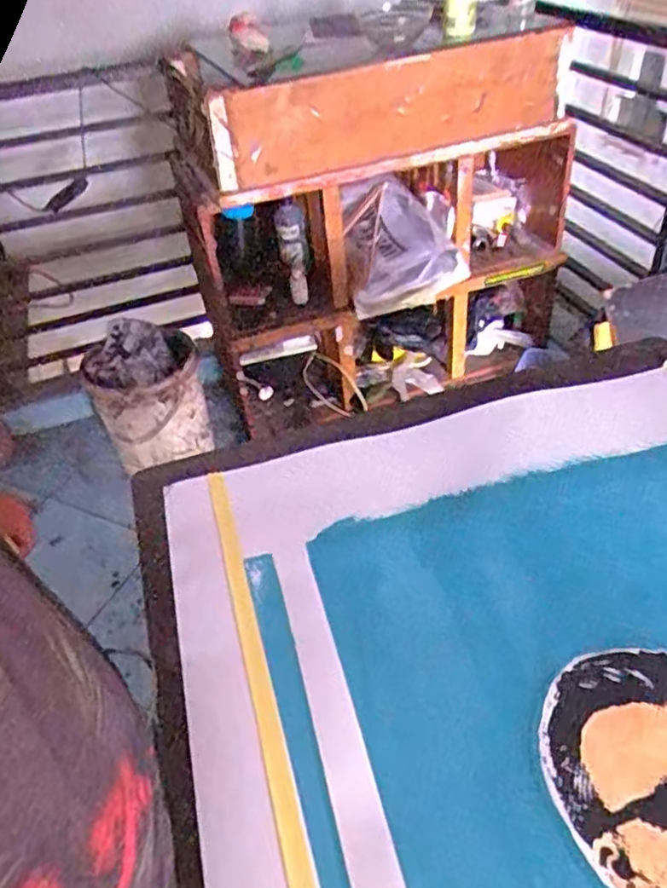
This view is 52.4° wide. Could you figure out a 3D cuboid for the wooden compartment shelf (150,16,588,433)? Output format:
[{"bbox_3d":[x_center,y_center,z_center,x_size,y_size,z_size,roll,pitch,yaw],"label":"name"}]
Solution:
[{"bbox_3d":[0.169,-0.573,1.903,1.039,0.976,0.443,-20,43,-15],"label":"wooden compartment shelf"}]

